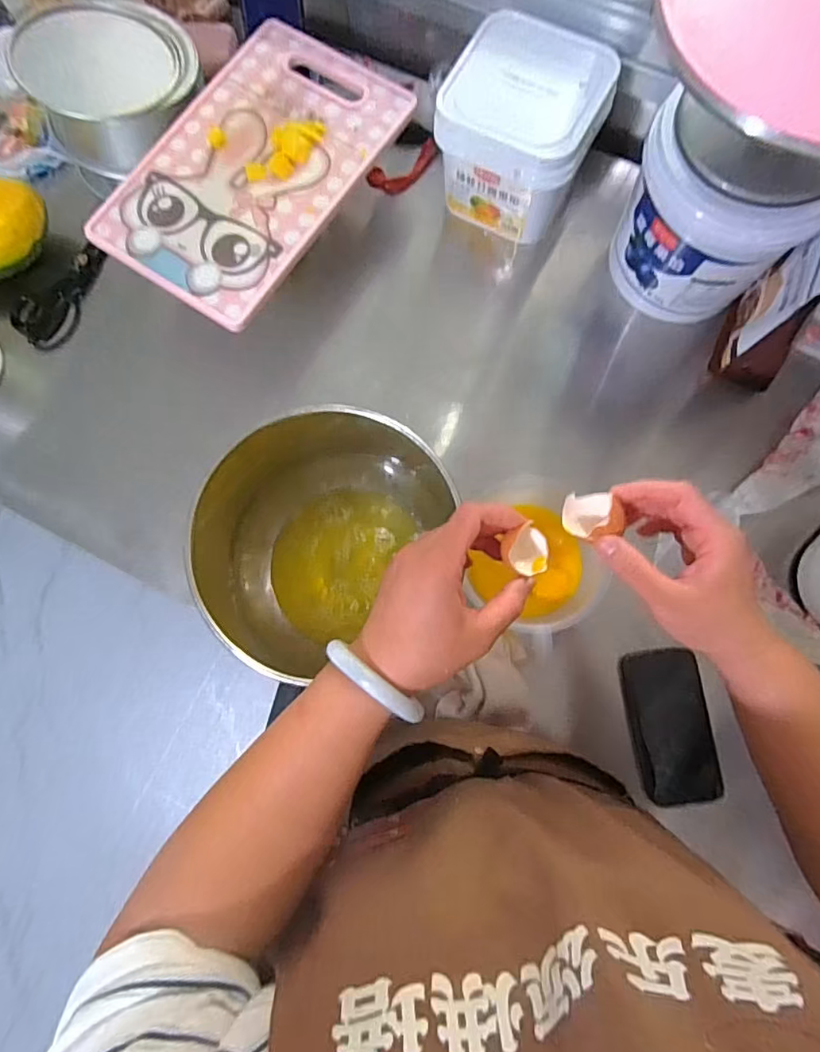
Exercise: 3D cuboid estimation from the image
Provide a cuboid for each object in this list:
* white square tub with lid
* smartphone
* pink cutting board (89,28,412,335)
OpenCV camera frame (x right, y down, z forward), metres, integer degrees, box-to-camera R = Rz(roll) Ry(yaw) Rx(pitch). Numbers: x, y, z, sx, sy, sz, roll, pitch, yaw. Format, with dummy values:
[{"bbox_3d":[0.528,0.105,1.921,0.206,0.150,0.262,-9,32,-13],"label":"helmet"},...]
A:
[{"bbox_3d":[0.133,-0.473,0.677,0.169,0.133,0.161,28,80,6],"label":"white square tub with lid"},{"bbox_3d":[0.277,0.213,0.594,0.078,0.005,0.156,-12,80,22],"label":"smartphone"},{"bbox_3d":[-0.181,-0.418,0.645,0.229,0.013,0.360,32,81,7],"label":"pink cutting board"}]

